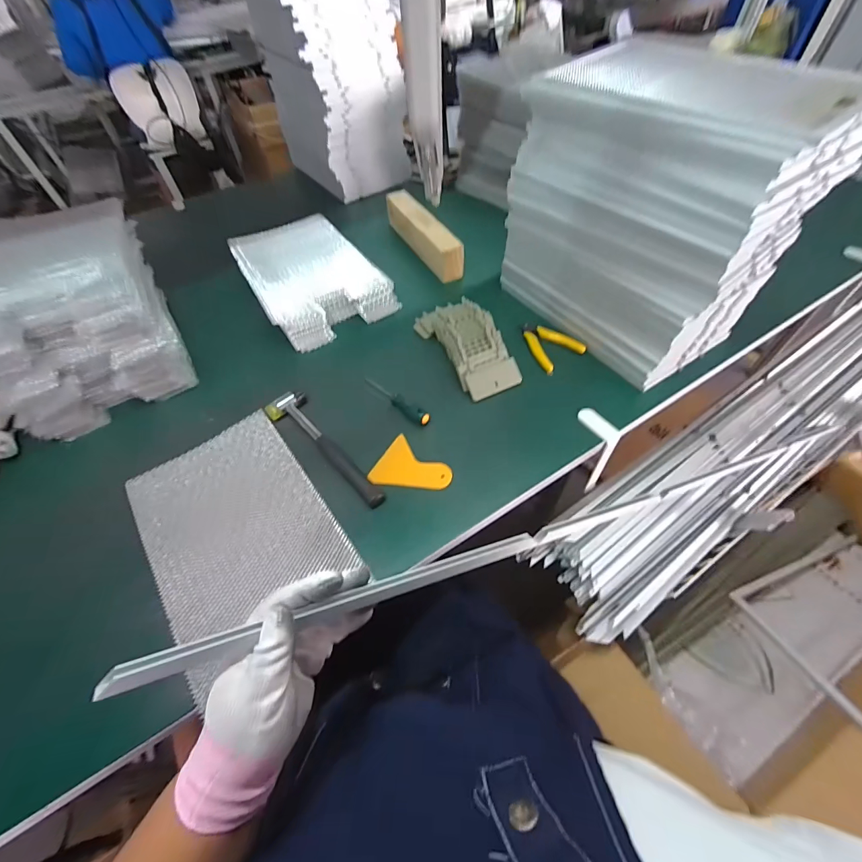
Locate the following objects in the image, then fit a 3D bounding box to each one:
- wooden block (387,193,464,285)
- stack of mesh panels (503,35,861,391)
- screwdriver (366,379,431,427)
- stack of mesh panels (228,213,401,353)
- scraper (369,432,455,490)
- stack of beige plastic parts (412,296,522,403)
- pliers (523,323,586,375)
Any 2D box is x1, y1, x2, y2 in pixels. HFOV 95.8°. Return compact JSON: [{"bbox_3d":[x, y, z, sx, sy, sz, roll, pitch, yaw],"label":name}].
[{"bbox_3d":[-0.020,-0.418,0.828,0.057,0.075,0.283,-23,56,-13],"label":"wooden block"},{"bbox_3d":[0.307,-0.307,0.573,0.217,0.301,0.341,-30,57,-17],"label":"stack of mesh panels"},{"bbox_3d":[-0.056,-0.048,0.595,0.137,0.018,0.022,35,63,26],"label":"screwdriver"},{"bbox_3d":[-0.243,-0.311,0.776,0.218,0.052,0.386,-28,57,-16],"label":"stack of mesh panels"},{"bbox_3d":[-0.025,0.055,0.528,0.100,0.004,0.078,24,59,20],"label":"scraper"},{"bbox_3d":[0.060,-0.149,0.644,0.100,0.039,0.209,-24,56,-13],"label":"stack of beige plastic parts"},{"bbox_3d":[0.190,-0.145,0.650,0.081,0.013,0.104,-30,57,-17],"label":"pliers"}]

